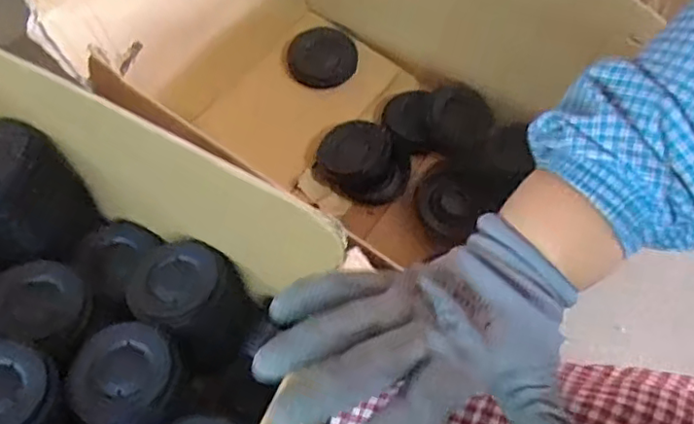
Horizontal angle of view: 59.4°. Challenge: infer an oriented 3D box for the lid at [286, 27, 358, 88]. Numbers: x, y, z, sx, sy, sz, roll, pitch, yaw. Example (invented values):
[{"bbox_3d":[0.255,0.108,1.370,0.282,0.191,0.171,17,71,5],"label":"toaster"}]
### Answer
[{"bbox_3d":[-0.043,-0.270,1.072,0.122,0.099,0.017,1,21,-14],"label":"lid"}]

